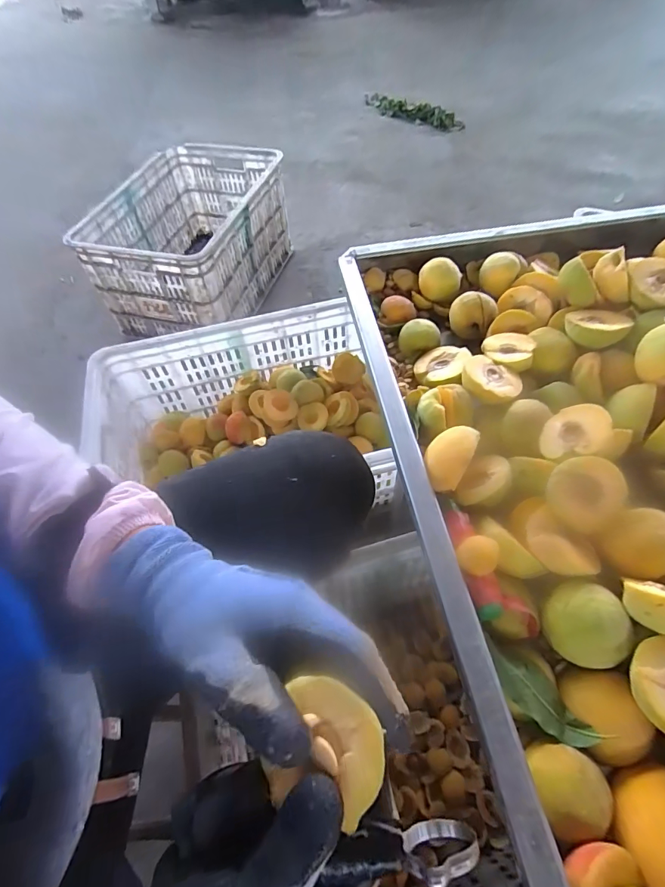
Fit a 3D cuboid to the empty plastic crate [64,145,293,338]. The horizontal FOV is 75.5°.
[{"bbox_3d":[-0.368,-0.554,1.177,0.352,0.266,0.522,12,58,11],"label":"empty plastic crate"}]

